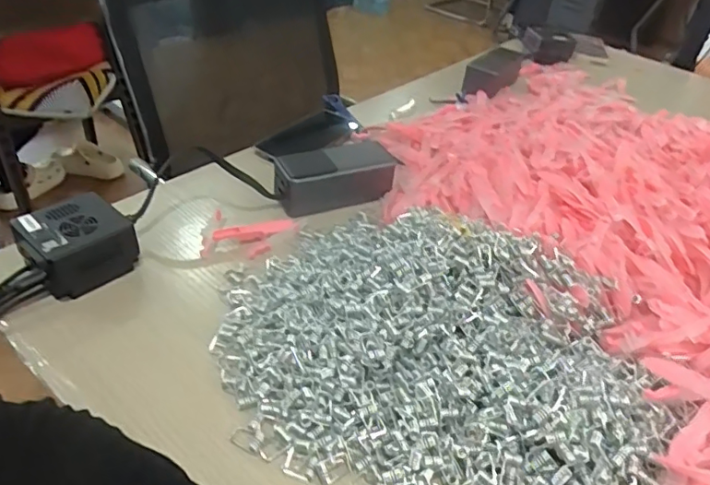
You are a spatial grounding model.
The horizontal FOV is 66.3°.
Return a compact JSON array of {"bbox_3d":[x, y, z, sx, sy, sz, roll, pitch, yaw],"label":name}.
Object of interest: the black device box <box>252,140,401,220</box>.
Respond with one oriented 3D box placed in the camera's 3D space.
[{"bbox_3d":[-0.021,-0.077,0.606,0.139,0.054,0.063,-13,43,-23],"label":"black device box"}]

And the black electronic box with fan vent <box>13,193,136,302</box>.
[{"bbox_3d":[-0.244,0.005,0.482,0.078,0.060,0.077,30,44,26],"label":"black electronic box with fan vent"}]

